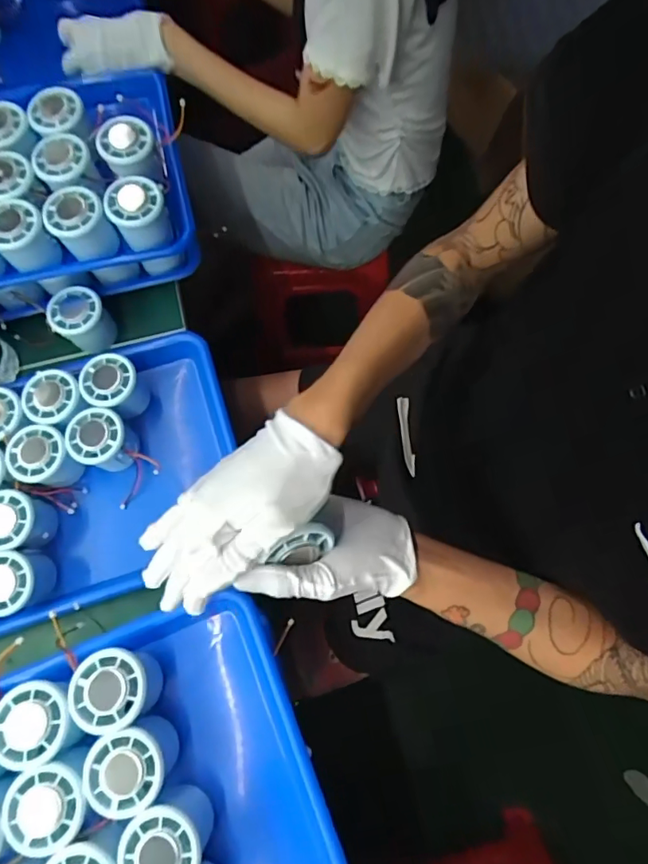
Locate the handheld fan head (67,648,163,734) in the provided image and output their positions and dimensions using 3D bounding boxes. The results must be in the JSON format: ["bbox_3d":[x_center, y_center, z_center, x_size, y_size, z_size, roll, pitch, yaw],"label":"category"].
[{"bbox_3d":[-0.163,0.203,0.409,0.054,0.064,0.054,-8,71,-1],"label":"handheld fan head"}]

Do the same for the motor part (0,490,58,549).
[{"bbox_3d":[-0.300,0.089,0.501,0.058,0.053,0.053,0,71,1],"label":"motor part"}]

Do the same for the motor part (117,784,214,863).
[{"bbox_3d":[-0.115,0.304,0.379,0.052,0.058,0.055,0,71,1],"label":"motor part"}]

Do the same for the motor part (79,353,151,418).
[{"bbox_3d":[-0.217,-0.046,0.534,0.052,0.058,0.048,0,71,1],"label":"motor part"}]

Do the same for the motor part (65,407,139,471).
[{"bbox_3d":[-0.224,0.013,0.526,0.054,0.065,0.054,0,71,1],"label":"motor part"}]

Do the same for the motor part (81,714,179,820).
[{"bbox_3d":[-0.147,0.256,0.395,0.054,0.062,0.052,0,71,1],"label":"motor part"}]

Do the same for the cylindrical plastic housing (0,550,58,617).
[{"bbox_3d":[-0.291,0.144,0.486,0.057,0.059,0.059,0,71,1],"label":"cylindrical plastic housing"}]

